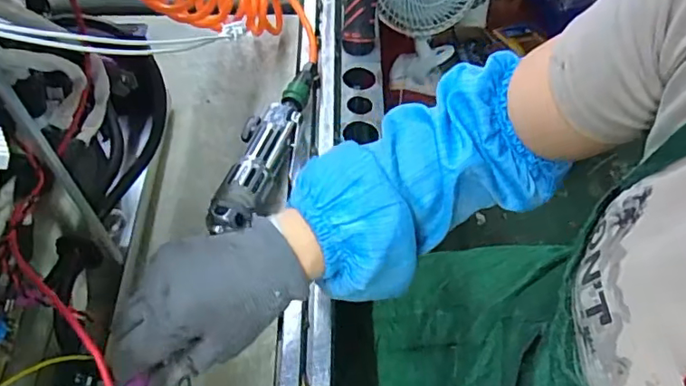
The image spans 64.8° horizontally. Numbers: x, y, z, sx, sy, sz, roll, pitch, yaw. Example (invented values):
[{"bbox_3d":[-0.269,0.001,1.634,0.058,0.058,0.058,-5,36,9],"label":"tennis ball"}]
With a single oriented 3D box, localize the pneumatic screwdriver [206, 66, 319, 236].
[{"bbox_3d":[-0.074,-0.052,0.534,0.048,0.046,0.223,14,56,11],"label":"pneumatic screwdriver"}]

